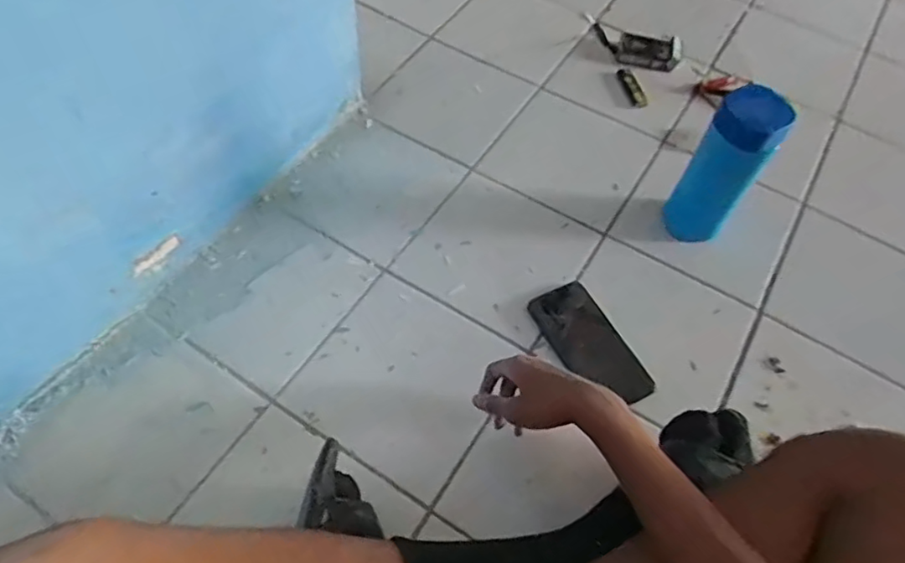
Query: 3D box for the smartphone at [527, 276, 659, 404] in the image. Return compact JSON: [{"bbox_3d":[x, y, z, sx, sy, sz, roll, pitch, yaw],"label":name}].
[{"bbox_3d":[0.154,0.069,0.671,0.074,0.012,0.153,-23,63,-18],"label":"smartphone"}]

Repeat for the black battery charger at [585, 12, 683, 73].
[{"bbox_3d":[0.278,-0.384,0.967,0.178,0.032,0.079,32,63,18],"label":"black battery charger"}]

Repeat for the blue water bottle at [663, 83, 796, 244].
[{"bbox_3d":[0.308,-0.122,0.695,0.075,0.197,0.064,27,61,16],"label":"blue water bottle"}]

